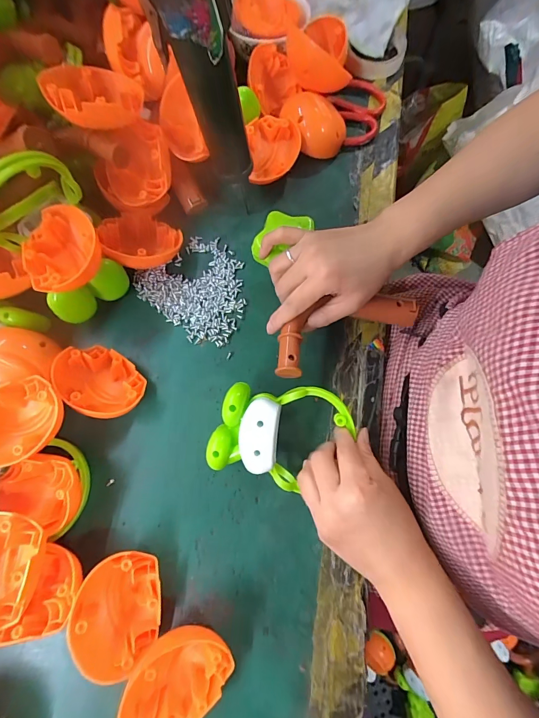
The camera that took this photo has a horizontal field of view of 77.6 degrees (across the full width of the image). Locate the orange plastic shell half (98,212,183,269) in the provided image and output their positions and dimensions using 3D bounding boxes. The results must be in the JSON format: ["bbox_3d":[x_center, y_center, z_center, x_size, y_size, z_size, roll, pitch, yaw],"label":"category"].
[{"bbox_3d":[-0.142,-0.130,0.381,0.079,0.032,0.066,-3,61,-23],"label":"orange plastic shell half"}]

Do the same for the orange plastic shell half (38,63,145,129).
[{"bbox_3d":[-0.169,-0.253,0.324,0.086,0.028,0.063,-15,72,-21],"label":"orange plastic shell half"}]

